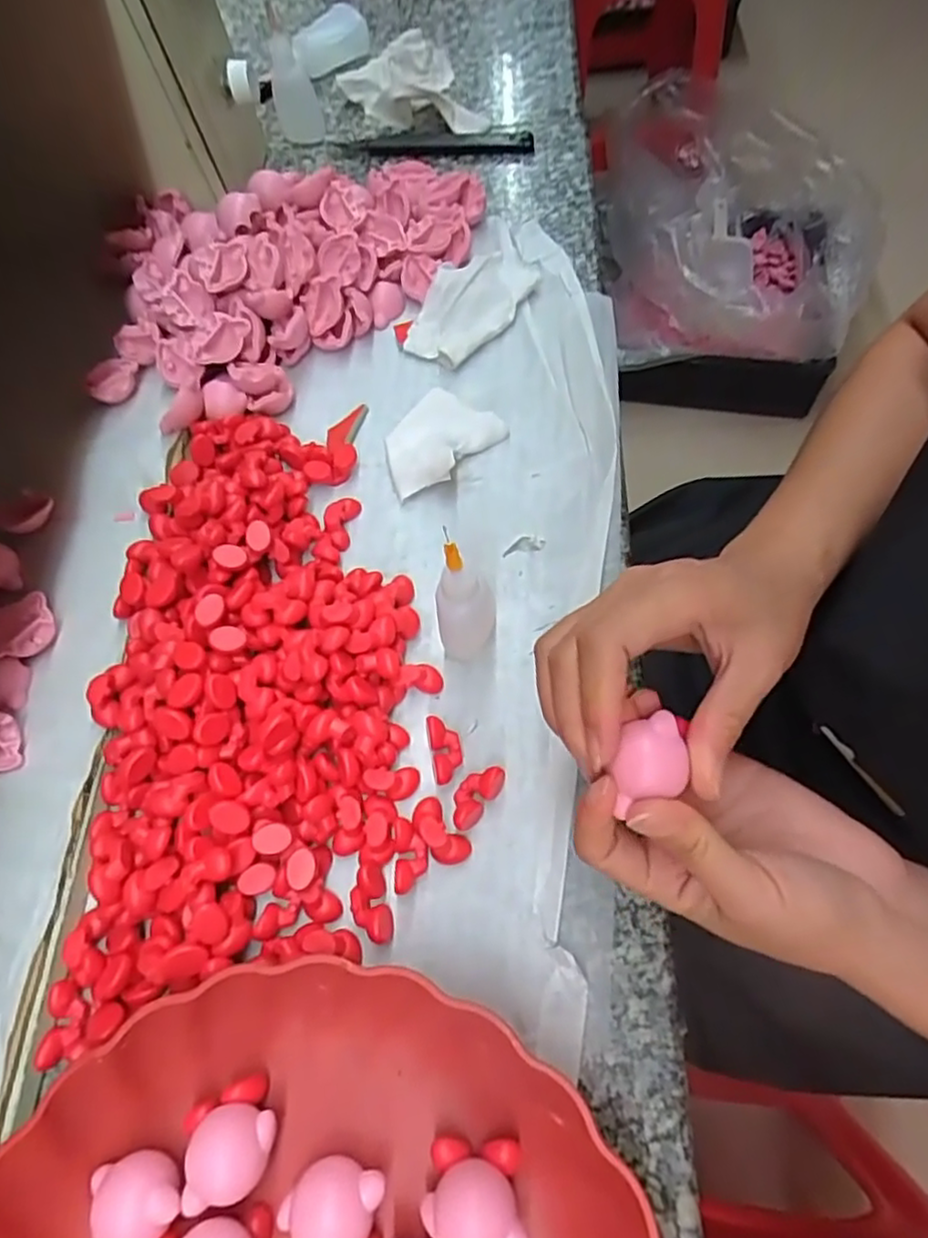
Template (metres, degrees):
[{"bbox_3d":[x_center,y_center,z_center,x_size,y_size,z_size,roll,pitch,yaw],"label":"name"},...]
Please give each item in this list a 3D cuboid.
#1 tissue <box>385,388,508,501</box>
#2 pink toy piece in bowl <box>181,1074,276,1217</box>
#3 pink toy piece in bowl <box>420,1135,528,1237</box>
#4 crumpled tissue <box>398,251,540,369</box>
[{"bbox_3d":[-0.017,-0.103,0.373,0.051,0.015,0.071,39,74,17],"label":"tissue"},{"bbox_3d":[-0.087,0.195,0.246,0.035,0.022,0.033,-20,67,-6],"label":"pink toy piece in bowl"},{"bbox_3d":[0.003,0.203,0.232,0.034,0.027,0.031,-1,67,2],"label":"pink toy piece in bowl"},{"bbox_3d":[0.005,-0.200,0.406,0.052,0.018,0.094,27,71,13],"label":"crumpled tissue"}]

